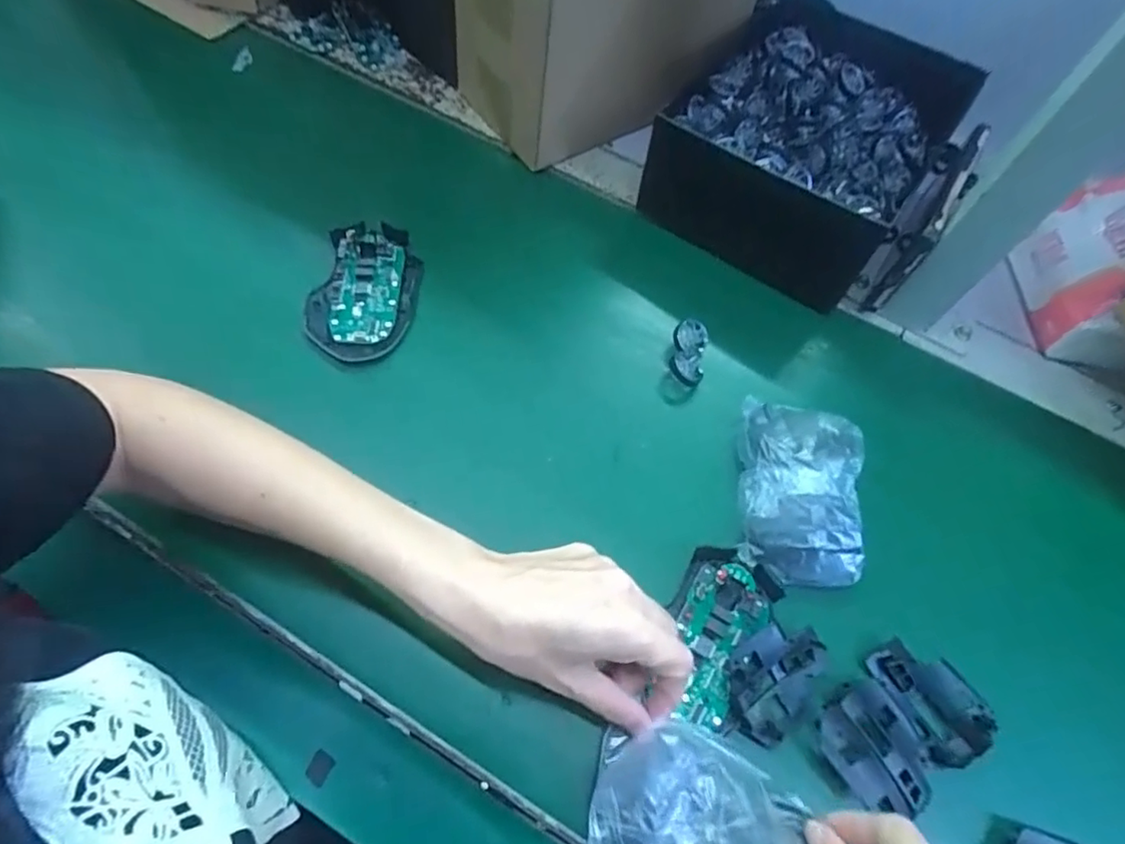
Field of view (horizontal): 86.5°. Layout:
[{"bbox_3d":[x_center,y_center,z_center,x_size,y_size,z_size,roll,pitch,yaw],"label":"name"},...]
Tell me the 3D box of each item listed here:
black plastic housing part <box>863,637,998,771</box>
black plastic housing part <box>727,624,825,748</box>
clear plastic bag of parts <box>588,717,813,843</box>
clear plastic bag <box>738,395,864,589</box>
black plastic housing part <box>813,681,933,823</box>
[{"bbox_3d":[0.206,0.155,0.333,0.041,0.016,0.066,-21,66,-15],"label":"black plastic housing part"},{"bbox_3d":[0.117,0.141,0.334,0.043,0.019,0.066,36,66,13],"label":"black plastic housing part"},{"bbox_3d":[0.072,0.199,0.288,0.123,0.029,0.072,26,65,11],"label":"clear plastic bag of parts"},{"bbox_3d":[0.150,0.043,0.377,0.071,0.035,0.110,11,63,1],"label":"clear plastic bag"},{"bbox_3d":[0.166,0.175,0.316,0.049,0.017,0.063,-26,68,-17],"label":"black plastic housing part"}]

